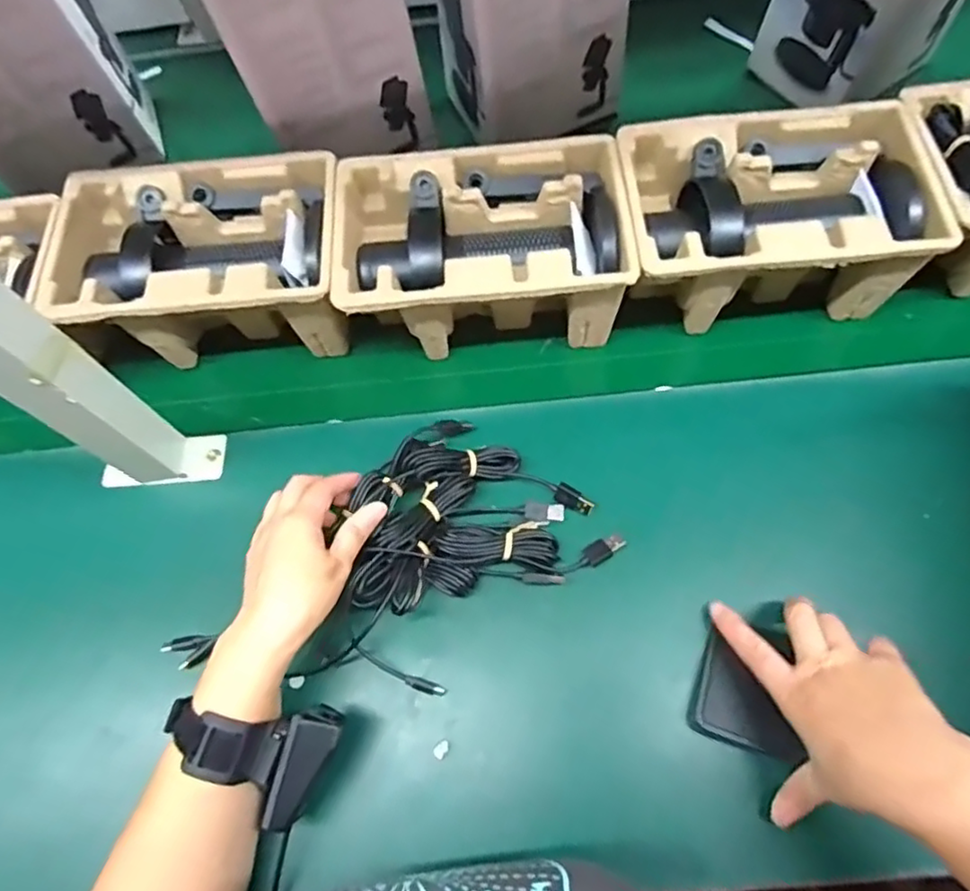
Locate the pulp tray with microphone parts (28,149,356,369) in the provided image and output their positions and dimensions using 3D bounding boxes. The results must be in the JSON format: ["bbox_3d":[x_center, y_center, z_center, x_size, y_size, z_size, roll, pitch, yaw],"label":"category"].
[{"bbox_3d":[-0.236,-0.151,0.551,0.237,0.107,0.146,-4,70,0],"label":"pulp tray with microphone parts"}]

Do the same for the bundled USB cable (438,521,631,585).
[{"bbox_3d":[0.033,0.078,0.475,0.130,0.026,0.043,8,70,4],"label":"bundled USB cable"}]

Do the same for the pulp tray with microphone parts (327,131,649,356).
[{"bbox_3d":[-0.003,-0.160,0.530,0.222,0.089,0.148,-3,70,0],"label":"pulp tray with microphone parts"}]

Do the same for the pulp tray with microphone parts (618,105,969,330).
[{"bbox_3d":[0.222,-0.181,0.527,0.221,0.103,0.143,-4,70,0],"label":"pulp tray with microphone parts"}]

